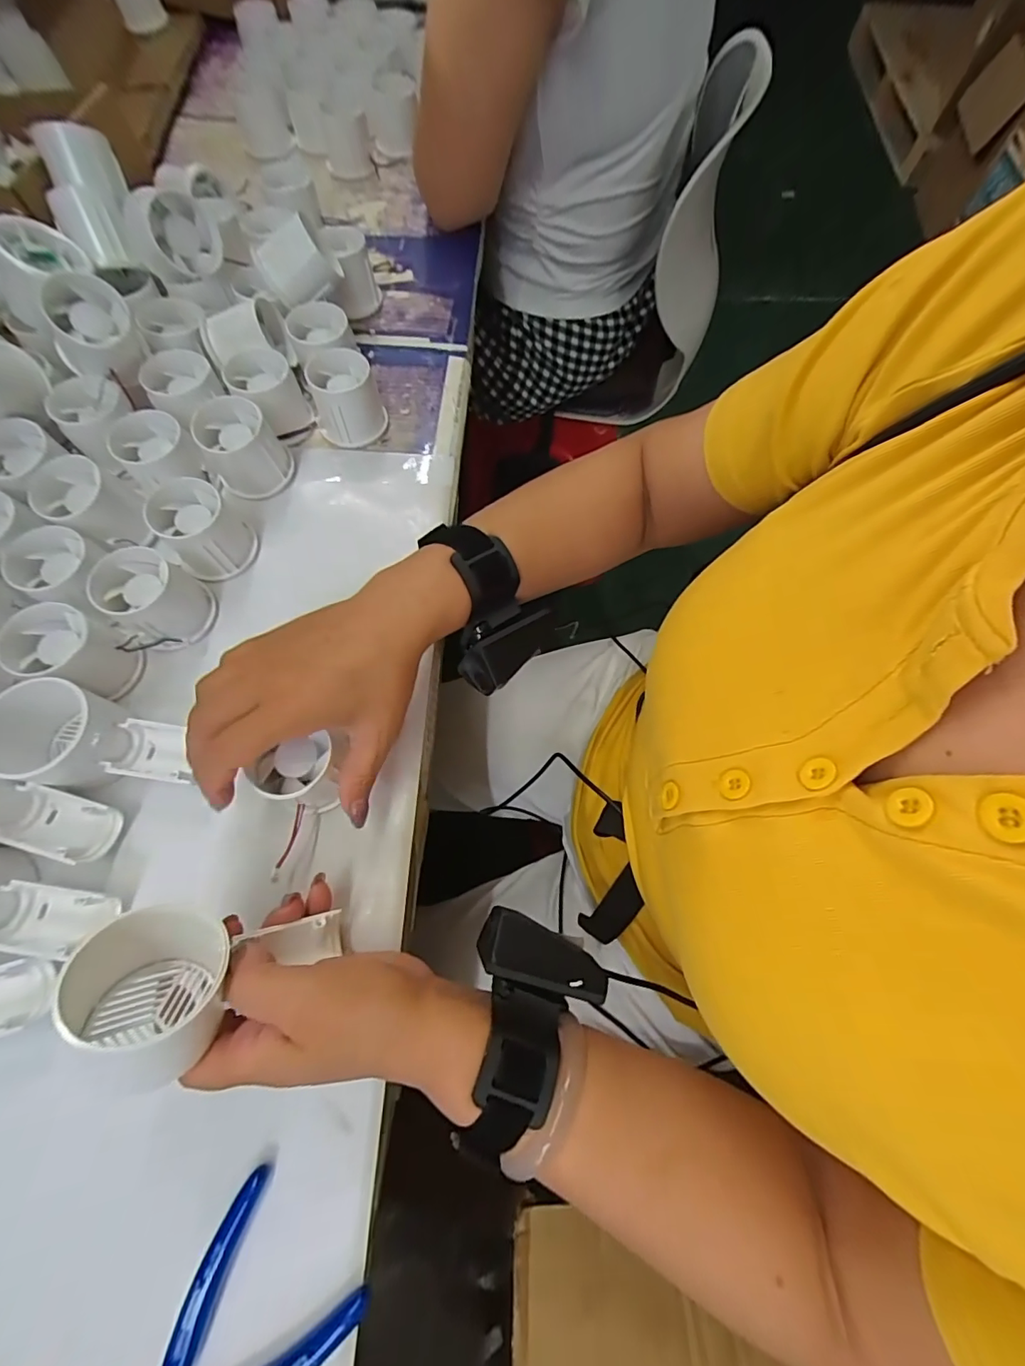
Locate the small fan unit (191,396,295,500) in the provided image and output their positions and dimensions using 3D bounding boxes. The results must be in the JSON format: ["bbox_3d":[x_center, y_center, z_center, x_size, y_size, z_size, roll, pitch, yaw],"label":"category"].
[{"bbox_3d":[-0.210,-0.183,0.382,0.056,0.051,0.051,0,70,-1],"label":"small fan unit"}]

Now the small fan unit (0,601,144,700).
[{"bbox_3d":[-0.289,-0.019,0.323,0.060,0.048,0.046,18,70,5],"label":"small fan unit"}]

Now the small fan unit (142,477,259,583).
[{"bbox_3d":[-0.228,-0.112,0.359,0.054,0.053,0.052,0,70,-1],"label":"small fan unit"}]

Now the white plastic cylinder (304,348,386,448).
[{"bbox_3d":[-0.137,-0.234,0.405,0.054,0.050,0.050,-20,71,-8],"label":"white plastic cylinder"}]

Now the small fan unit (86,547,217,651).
[{"bbox_3d":[-0.248,-0.058,0.339,0.055,0.048,0.060,-16,71,-7],"label":"small fan unit"}]

